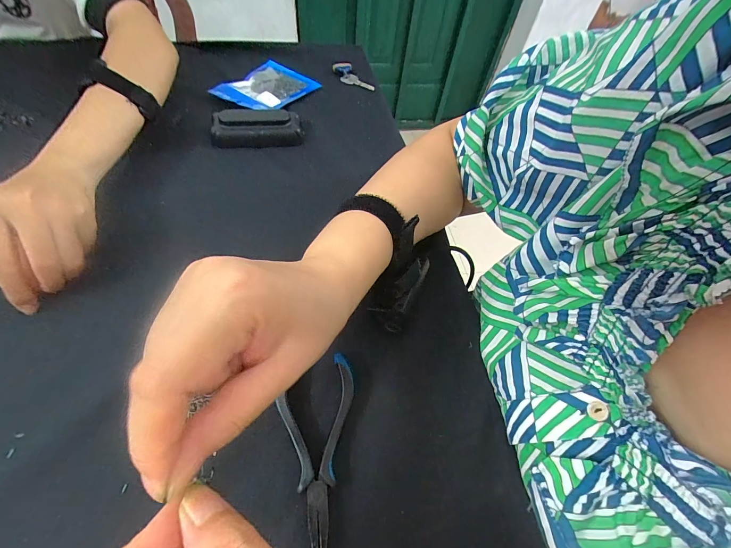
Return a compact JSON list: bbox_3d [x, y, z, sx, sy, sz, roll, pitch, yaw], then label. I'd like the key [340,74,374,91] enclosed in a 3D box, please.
[{"bbox_3d":[-0.013,-0.310,0.513,0.058,0.007,0.018,30,56,12],"label":"key"}]

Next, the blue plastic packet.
[{"bbox_3d":[-0.144,-0.275,0.470,0.101,0.016,0.134,32,59,16],"label":"blue plastic packet"}]

